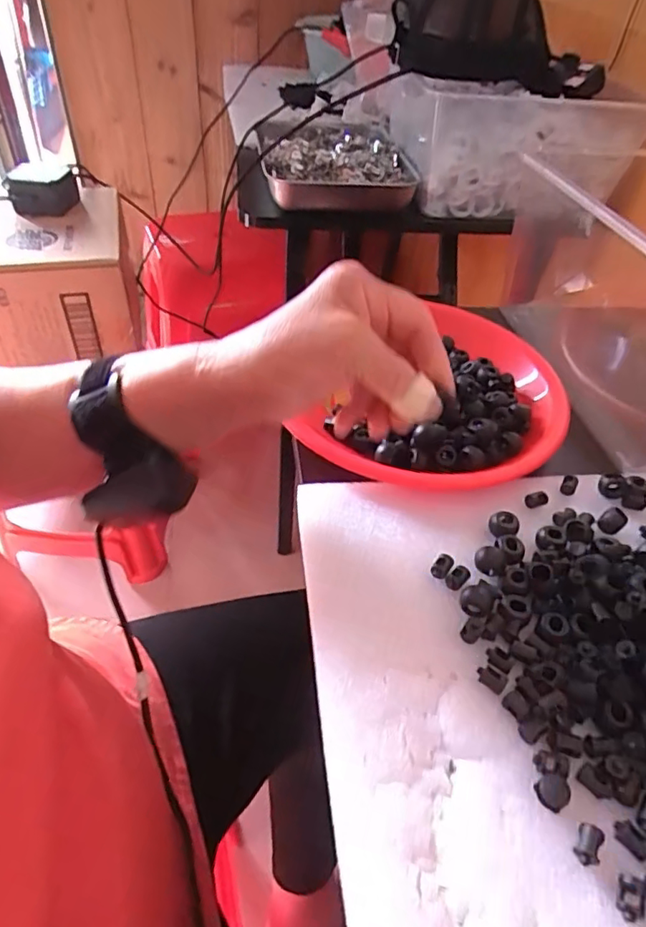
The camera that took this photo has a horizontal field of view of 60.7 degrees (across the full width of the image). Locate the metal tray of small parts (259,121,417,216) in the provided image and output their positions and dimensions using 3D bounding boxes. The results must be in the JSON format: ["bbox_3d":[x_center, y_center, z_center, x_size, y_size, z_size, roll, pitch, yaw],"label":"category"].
[{"bbox_3d":[0.011,-0.410,0.750,0.191,0.043,0.235,-4,47,-9],"label":"metal tray of small parts"}]

